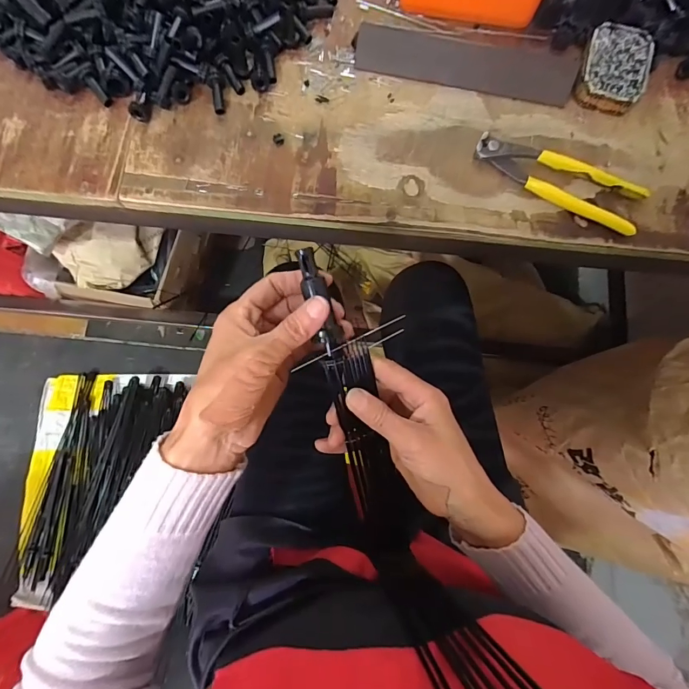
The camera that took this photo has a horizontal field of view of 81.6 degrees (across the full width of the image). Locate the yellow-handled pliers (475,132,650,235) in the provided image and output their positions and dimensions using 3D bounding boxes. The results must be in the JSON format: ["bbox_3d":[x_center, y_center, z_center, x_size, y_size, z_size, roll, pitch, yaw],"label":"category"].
[{"bbox_3d":[0.202,-0.156,0.380,0.160,0.026,0.047,24,79,3],"label":"yellow-handled pliers"}]

